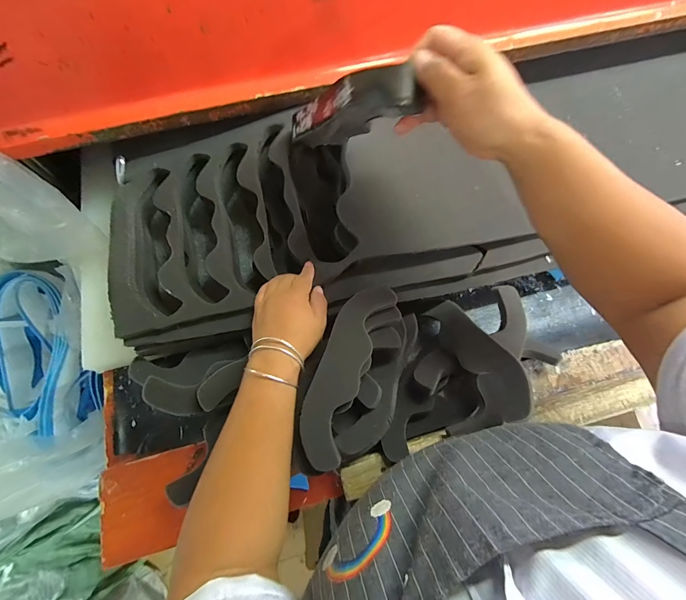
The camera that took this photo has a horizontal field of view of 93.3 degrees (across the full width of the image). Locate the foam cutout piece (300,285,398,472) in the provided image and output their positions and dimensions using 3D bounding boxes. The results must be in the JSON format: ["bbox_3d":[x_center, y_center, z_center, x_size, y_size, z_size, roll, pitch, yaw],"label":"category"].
[{"bbox_3d":[0.003,0.076,0.378,0.056,0.020,0.215,21,74,6],"label":"foam cutout piece"}]

